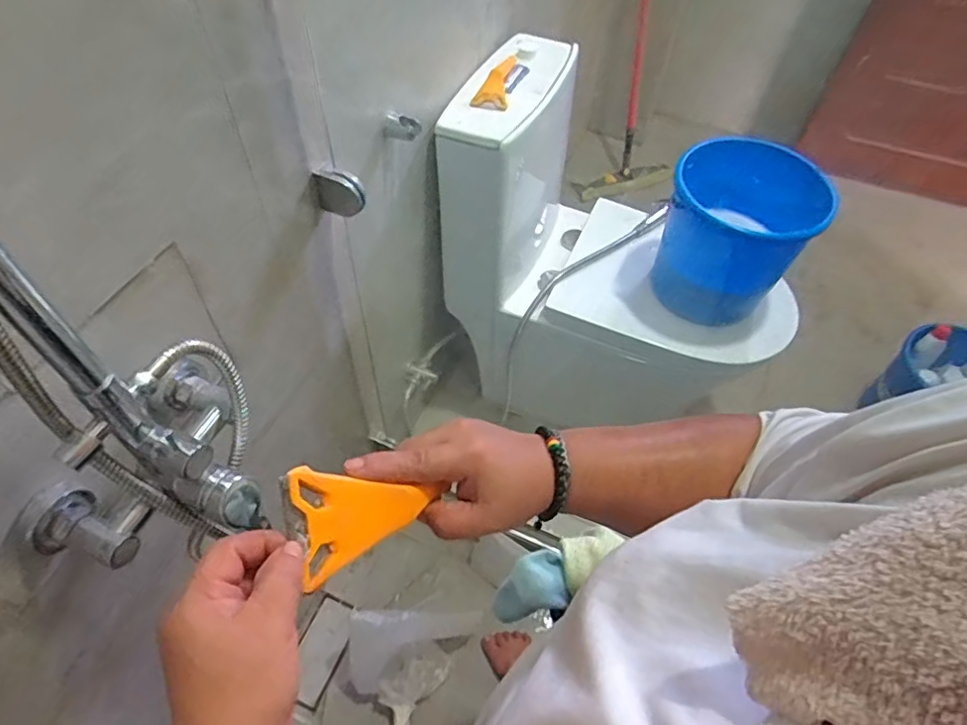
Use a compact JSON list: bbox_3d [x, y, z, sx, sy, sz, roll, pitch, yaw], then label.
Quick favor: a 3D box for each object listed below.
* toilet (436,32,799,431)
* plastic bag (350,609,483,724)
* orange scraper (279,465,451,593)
[{"bbox_3d":[0.268,-0.161,1.243,0.686,0.776,0.363,22,56,12],"label":"toilet"},{"bbox_3d":[-0.179,0.617,1.016,0.220,0.173,0.370,16,55,8],"label":"plastic bag"},{"bbox_3d":[-0.067,0.071,0.303,0.077,0.007,0.056,-29,101,-26],"label":"orange scraper"}]

